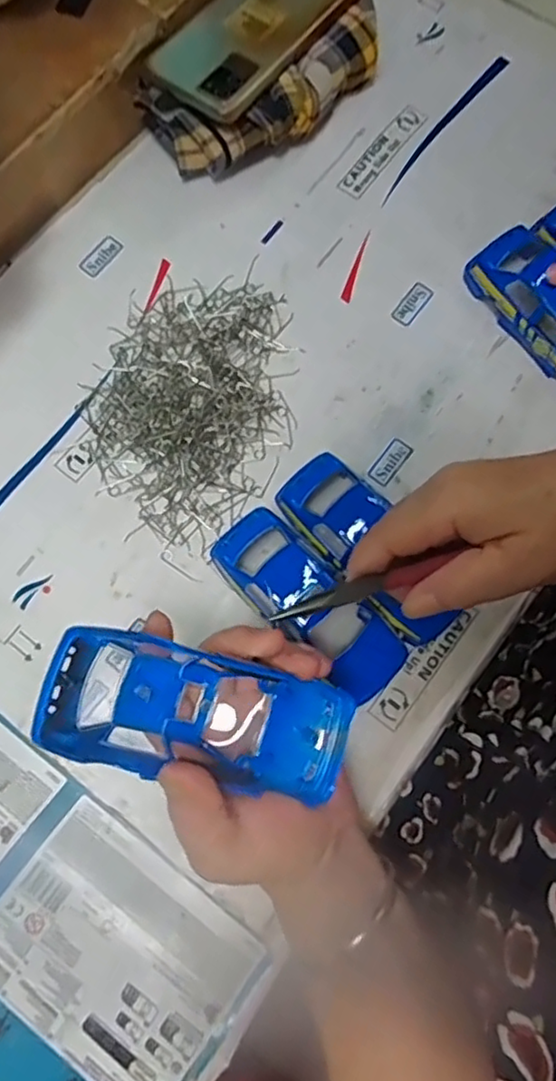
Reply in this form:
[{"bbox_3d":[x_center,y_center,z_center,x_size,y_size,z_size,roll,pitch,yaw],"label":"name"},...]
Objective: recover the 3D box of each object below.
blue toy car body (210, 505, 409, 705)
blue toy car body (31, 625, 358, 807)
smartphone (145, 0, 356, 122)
[{"bbox_3d":[0.019,0.035,0.376,0.126,0.038,0.049,42,79,9],"label":"blue toy car body"},{"bbox_3d":[-0.035,0.076,0.281,0.130,0.034,0.051,17,75,-18],"label":"blue toy car body"},{"bbox_3d":[-0.017,-0.356,0.437,0.079,0.008,0.160,35,78,10],"label":"smartphone"}]

